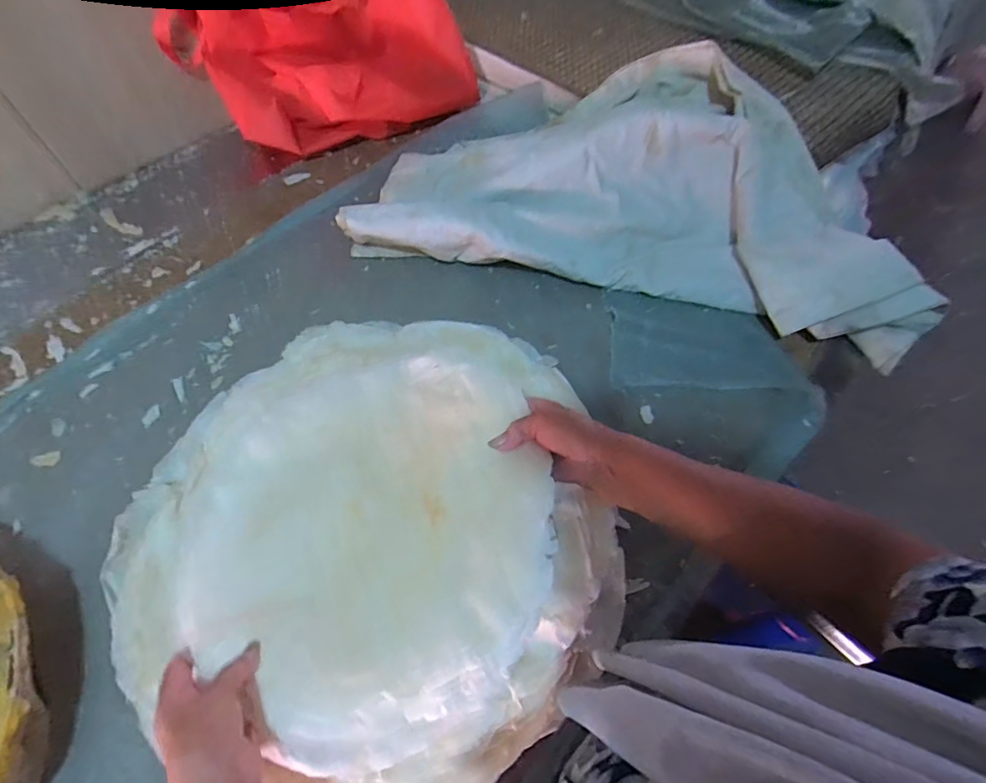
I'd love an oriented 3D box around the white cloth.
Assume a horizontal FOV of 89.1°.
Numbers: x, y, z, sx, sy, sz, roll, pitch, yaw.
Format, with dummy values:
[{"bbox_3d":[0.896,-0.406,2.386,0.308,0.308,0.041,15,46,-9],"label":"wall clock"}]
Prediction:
[{"bbox_3d":[0.212,-0.311,0.755,0.774,0.153,0.409,15,59,9],"label":"white cloth"}]

